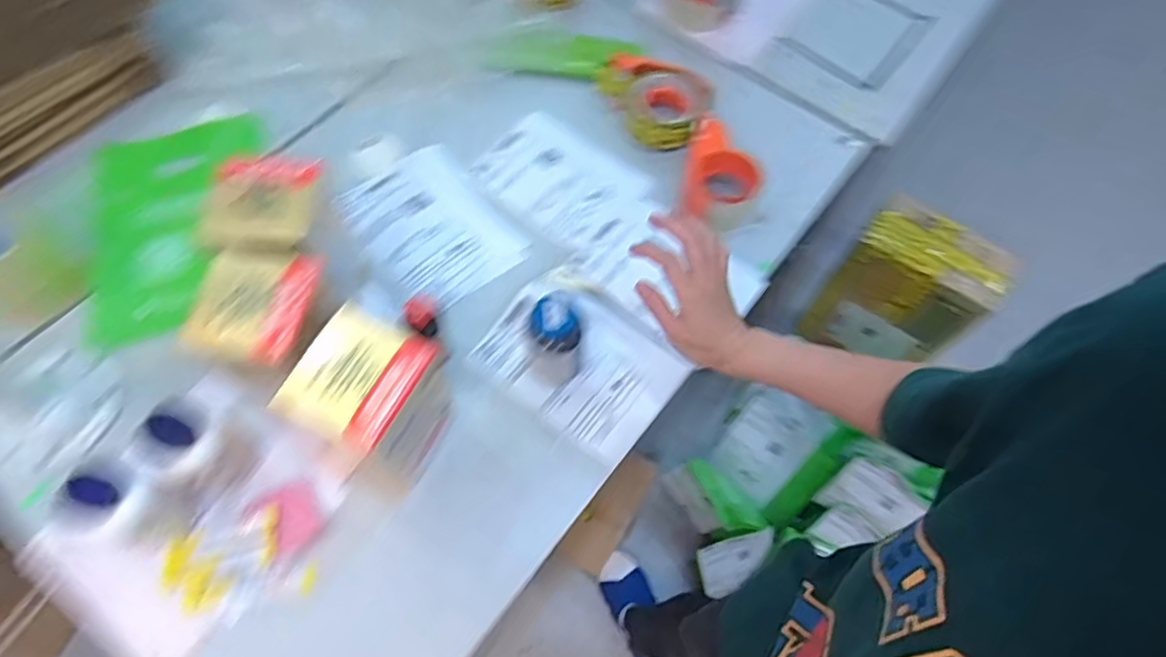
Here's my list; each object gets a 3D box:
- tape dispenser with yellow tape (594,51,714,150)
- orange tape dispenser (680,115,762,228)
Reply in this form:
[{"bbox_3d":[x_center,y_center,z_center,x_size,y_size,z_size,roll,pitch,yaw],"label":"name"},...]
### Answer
[{"bbox_3d":[0.089,-0.306,0.826,0.158,0.056,0.096,40,69,16],"label":"tape dispenser with yellow tape"},{"bbox_3d":[0.169,-0.187,0.768,0.097,0.062,0.130,12,64,4],"label":"orange tape dispenser"}]

